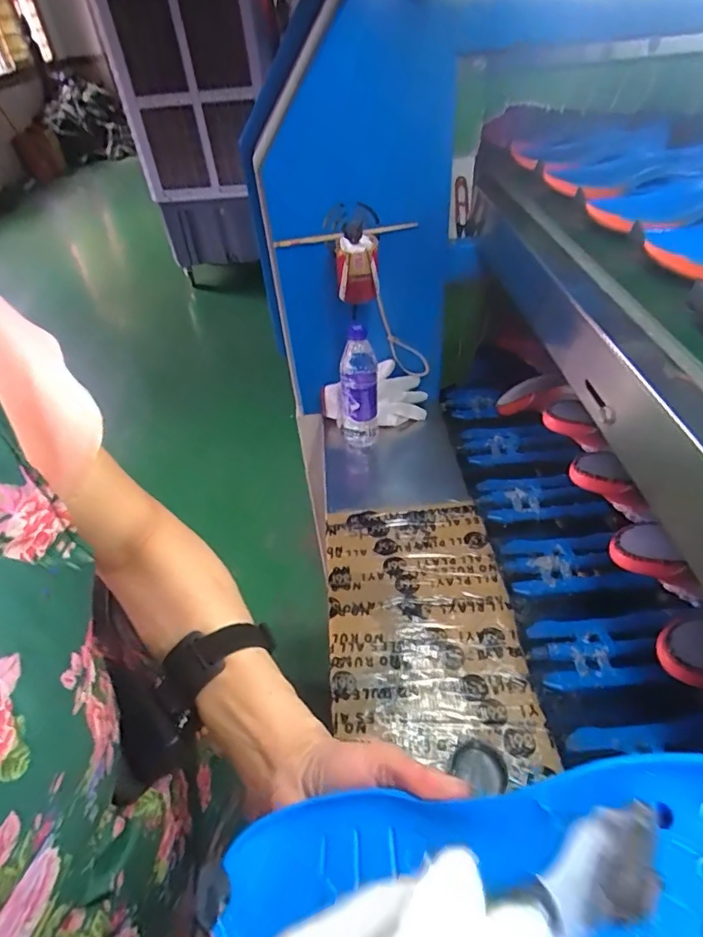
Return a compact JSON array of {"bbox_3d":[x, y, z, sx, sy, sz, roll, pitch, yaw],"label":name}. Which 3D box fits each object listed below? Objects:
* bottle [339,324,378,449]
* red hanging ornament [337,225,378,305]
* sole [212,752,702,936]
[{"bbox_3d":[0.009,-0.139,0.933,0.075,0.224,0.062,-6,38,1],"label":"bottle"},{"bbox_3d":[0.010,-0.324,0.846,0.061,0.108,0.065,-4,38,3],"label":"red hanging ornament"},{"bbox_3d":[0.056,0.167,0.213,0.244,0.036,0.078,-17,32,26],"label":"sole"}]

